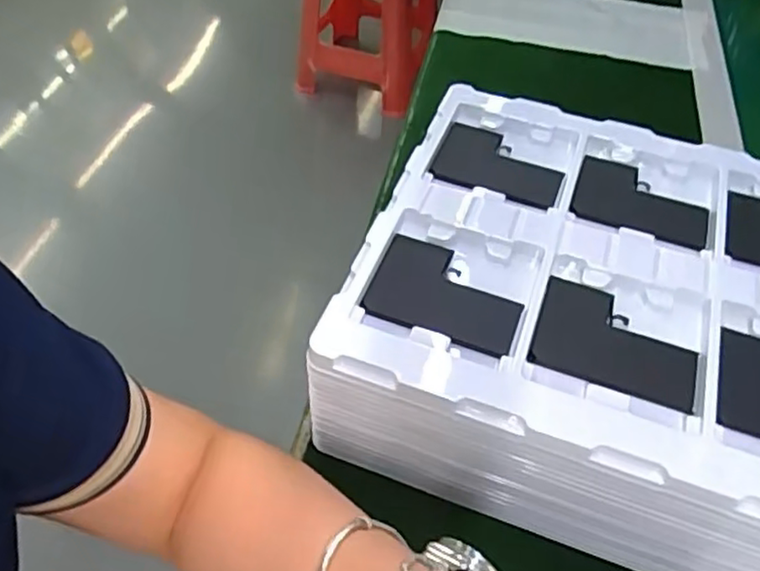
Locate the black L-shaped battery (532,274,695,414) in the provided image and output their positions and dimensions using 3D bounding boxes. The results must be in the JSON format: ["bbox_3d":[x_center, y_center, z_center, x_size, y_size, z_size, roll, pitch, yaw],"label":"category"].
[{"bbox_3d":[0.136,0.033,0.384,0.089,0.005,0.067,19,51,13],"label":"black L-shaped battery"}]

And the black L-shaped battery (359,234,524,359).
[{"bbox_3d":[0.040,0.004,0.399,0.089,0.005,0.068,18,51,12],"label":"black L-shaped battery"}]

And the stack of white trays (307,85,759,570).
[{"bbox_3d":[0.155,0.018,0.448,0.309,0.103,0.276,18,51,12],"label":"stack of white trays"}]

